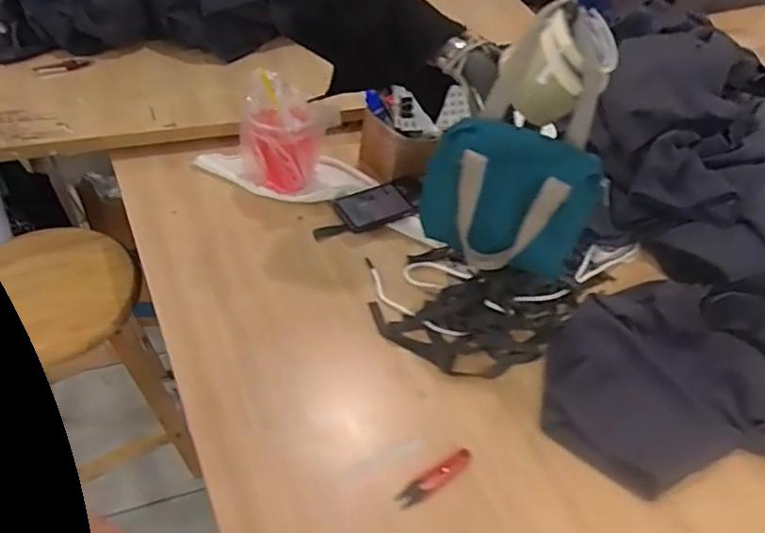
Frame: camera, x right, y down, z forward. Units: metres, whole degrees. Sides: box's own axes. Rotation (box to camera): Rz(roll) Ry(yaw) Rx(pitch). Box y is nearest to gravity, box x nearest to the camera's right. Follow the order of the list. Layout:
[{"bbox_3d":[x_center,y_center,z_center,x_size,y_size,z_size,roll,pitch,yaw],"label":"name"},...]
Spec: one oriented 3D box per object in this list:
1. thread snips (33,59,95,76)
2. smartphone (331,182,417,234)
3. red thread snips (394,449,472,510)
[{"bbox_3d":[-0.574,-0.359,1.075,0.099,0.013,0.029,-16,51,-21],"label":"thread snips"},{"bbox_3d":[-0.012,-0.097,0.965,0.118,0.010,0.078,-23,55,-25],"label":"smartphone"},{"bbox_3d":[0.060,0.238,0.667,0.099,0.006,0.023,-24,55,-25],"label":"red thread snips"}]

